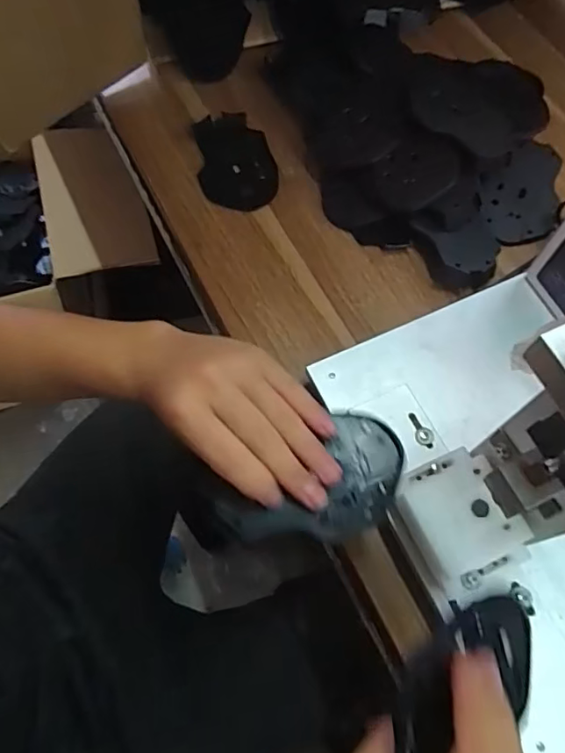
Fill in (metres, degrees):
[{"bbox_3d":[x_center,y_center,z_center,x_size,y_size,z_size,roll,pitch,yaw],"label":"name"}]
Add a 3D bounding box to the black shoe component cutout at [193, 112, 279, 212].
[{"bbox_3d":[-0.046,-0.212,0.539,0.072,0.004,0.115,-11,68,-5],"label":"black shoe component cutout"}]

